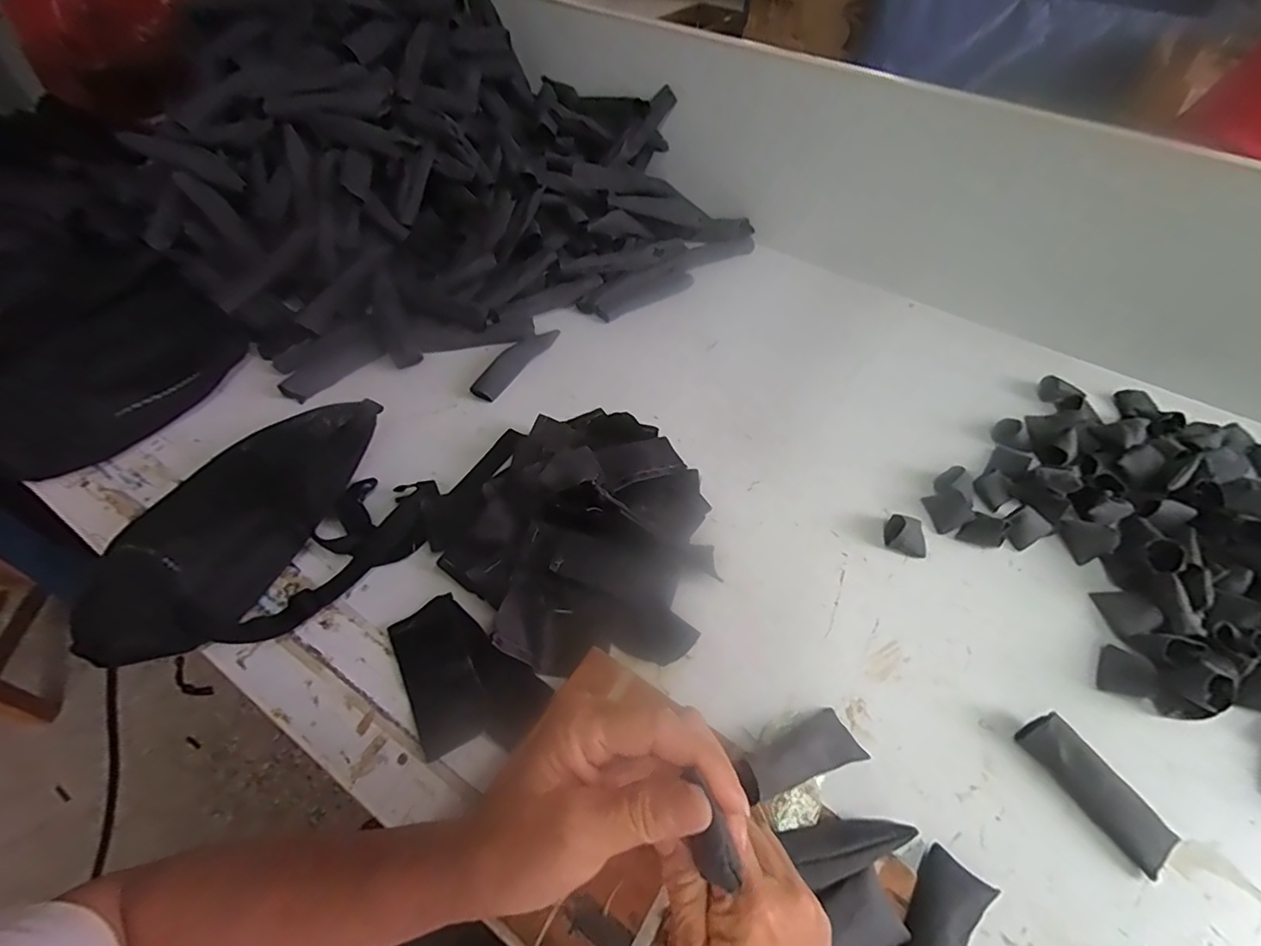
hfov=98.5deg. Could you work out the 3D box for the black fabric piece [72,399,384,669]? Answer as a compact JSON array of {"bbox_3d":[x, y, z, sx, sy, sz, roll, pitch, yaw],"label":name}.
[{"bbox_3d":[-0.348,0.039,0.489,0.129,0.079,0.273,19,55,12],"label":"black fabric piece"}]

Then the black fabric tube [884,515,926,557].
[{"bbox_3d":[0.271,0.057,0.531,0.037,0.023,0.040,10,54,5],"label":"black fabric tube"}]

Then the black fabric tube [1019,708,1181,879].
[{"bbox_3d":[0.346,0.233,0.401,0.029,0.032,0.106,-28,59,-21],"label":"black fabric tube"}]

